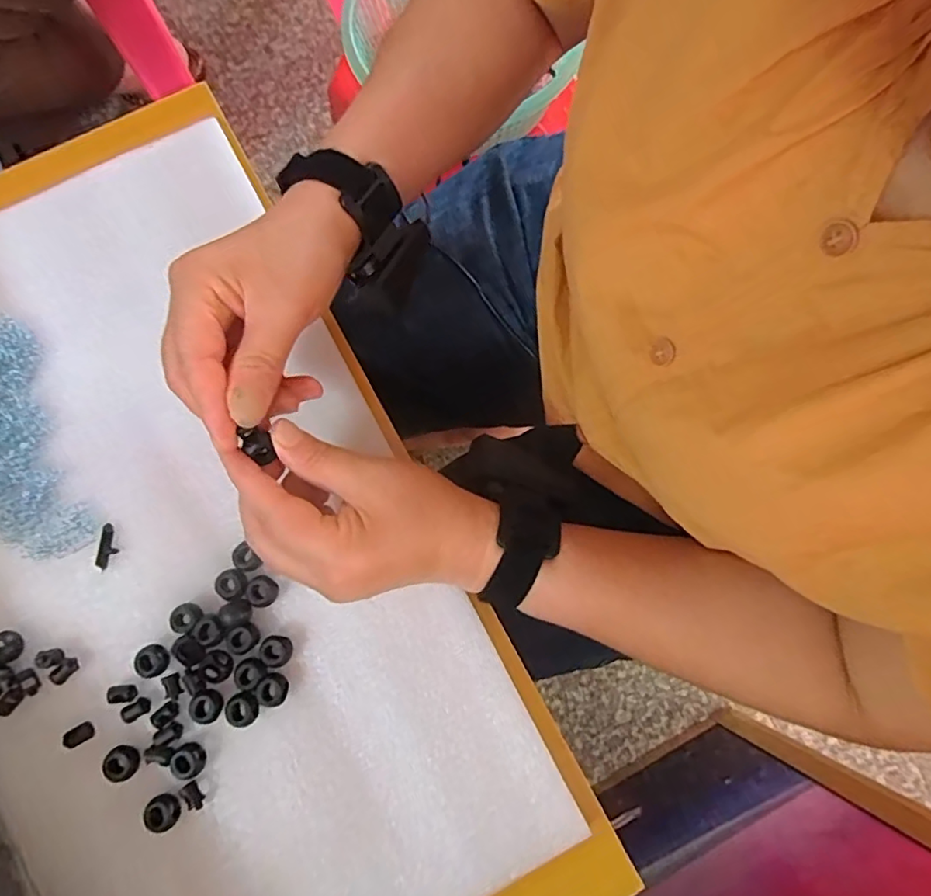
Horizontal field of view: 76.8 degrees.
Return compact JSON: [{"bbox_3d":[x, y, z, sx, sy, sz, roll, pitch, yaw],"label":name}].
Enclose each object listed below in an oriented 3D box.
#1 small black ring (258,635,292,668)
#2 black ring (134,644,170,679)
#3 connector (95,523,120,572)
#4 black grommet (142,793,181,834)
[{"bbox_3d":[-0.108,0.116,0.336,0.018,0.007,0.017,0,78,1],"label":"small black ring"},{"bbox_3d":[-0.177,0.120,0.334,0.015,0.011,0.017,-17,78,-3],"label":"black ring"},{"bbox_3d":[-0.217,0.060,0.357,0.011,0.004,0.027,5,78,2],"label":"connector"},{"bbox_3d":[-0.167,0.201,0.323,0.017,0.009,0.019,15,79,4],"label":"black grommet"}]

